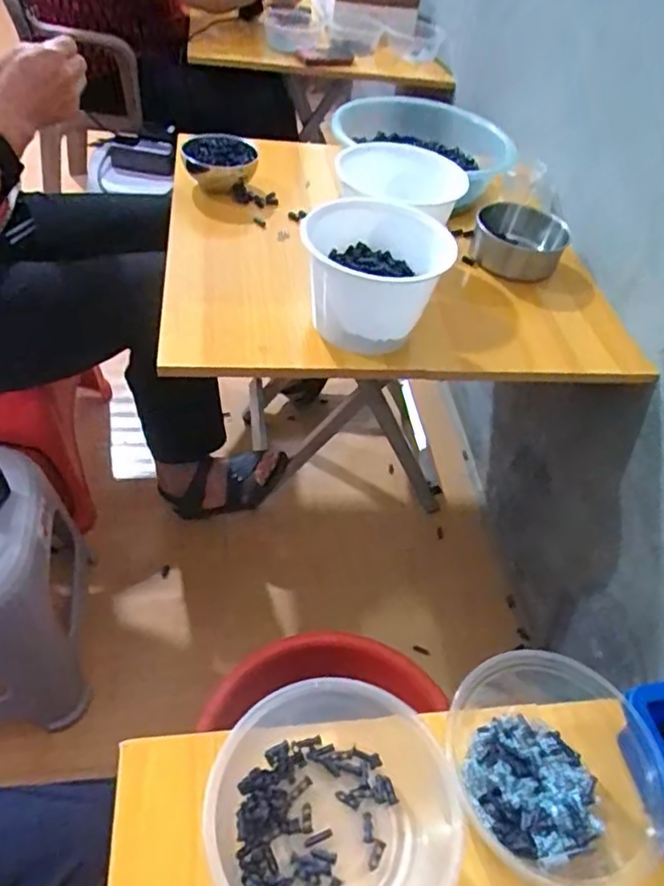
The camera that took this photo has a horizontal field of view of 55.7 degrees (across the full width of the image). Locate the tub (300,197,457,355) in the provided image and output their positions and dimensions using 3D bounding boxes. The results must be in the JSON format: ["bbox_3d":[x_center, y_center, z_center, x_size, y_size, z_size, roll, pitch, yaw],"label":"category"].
[{"bbox_3d":[0.054,-0.193,0.737,0.147,0.131,0.137,5,50,-6],"label":"tub"}]

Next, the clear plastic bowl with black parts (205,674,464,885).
[{"bbox_3d":[-0.002,0.224,0.377,0.136,0.060,0.139,5,50,-6],"label":"clear plastic bowl with black parts"}]

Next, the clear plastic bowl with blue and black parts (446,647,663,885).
[{"bbox_3d":[0.147,0.205,0.407,0.118,0.052,0.122,5,50,-6],"label":"clear plastic bowl with blue and black parts"}]

